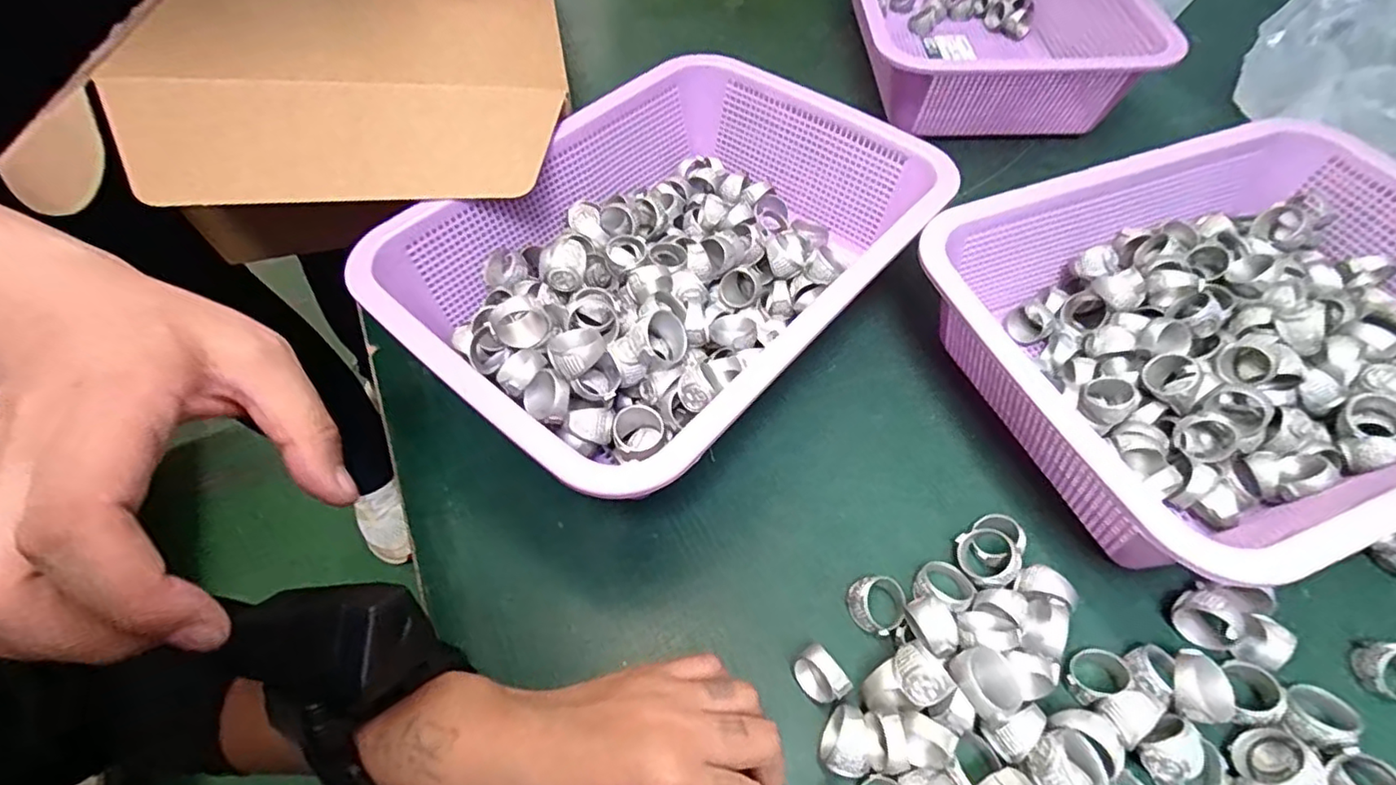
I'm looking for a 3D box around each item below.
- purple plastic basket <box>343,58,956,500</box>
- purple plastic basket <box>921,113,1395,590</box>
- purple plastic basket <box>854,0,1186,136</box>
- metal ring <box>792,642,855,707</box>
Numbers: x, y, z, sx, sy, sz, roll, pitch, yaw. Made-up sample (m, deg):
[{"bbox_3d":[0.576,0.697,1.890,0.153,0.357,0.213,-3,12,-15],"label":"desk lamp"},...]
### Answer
[{"bbox_3d":[-0.013,-0.079,0.387,0.221,0.085,0.309,34,62,23],"label":"purple plastic basket"},{"bbox_3d":[0.301,-0.031,0.351,0.286,0.085,0.220,-18,56,-11],"label":"purple plastic basket"},{"bbox_3d":[0.245,-0.338,0.564,0.226,0.083,0.294,-2,54,0],"label":"purple plastic basket"},{"bbox_3d":[0.054,0.127,0.279,0.016,0.022,0.024,-31,59,-19],"label":"metal ring"}]

